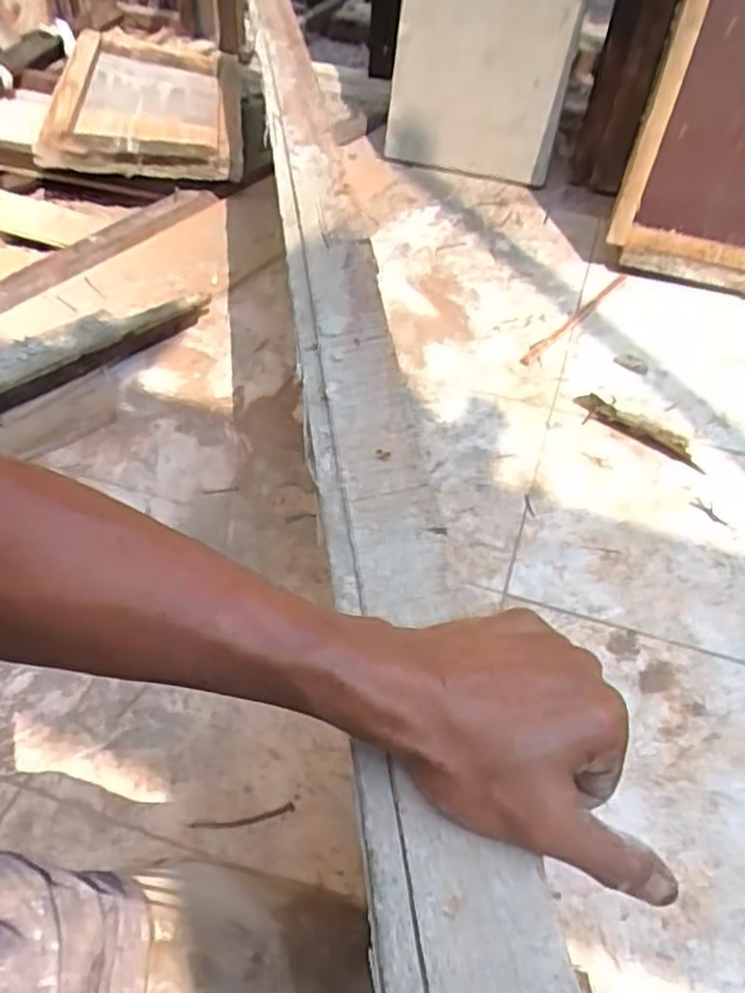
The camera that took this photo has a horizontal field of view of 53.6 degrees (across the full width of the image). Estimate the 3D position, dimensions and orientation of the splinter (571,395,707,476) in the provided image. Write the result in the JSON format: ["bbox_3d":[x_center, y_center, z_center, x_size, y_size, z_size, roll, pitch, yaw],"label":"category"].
[{"bbox_3d":[0.404,-0.107,1.138,0.033,0.037,0.215,-33,55,-31],"label":"splinter"}]

